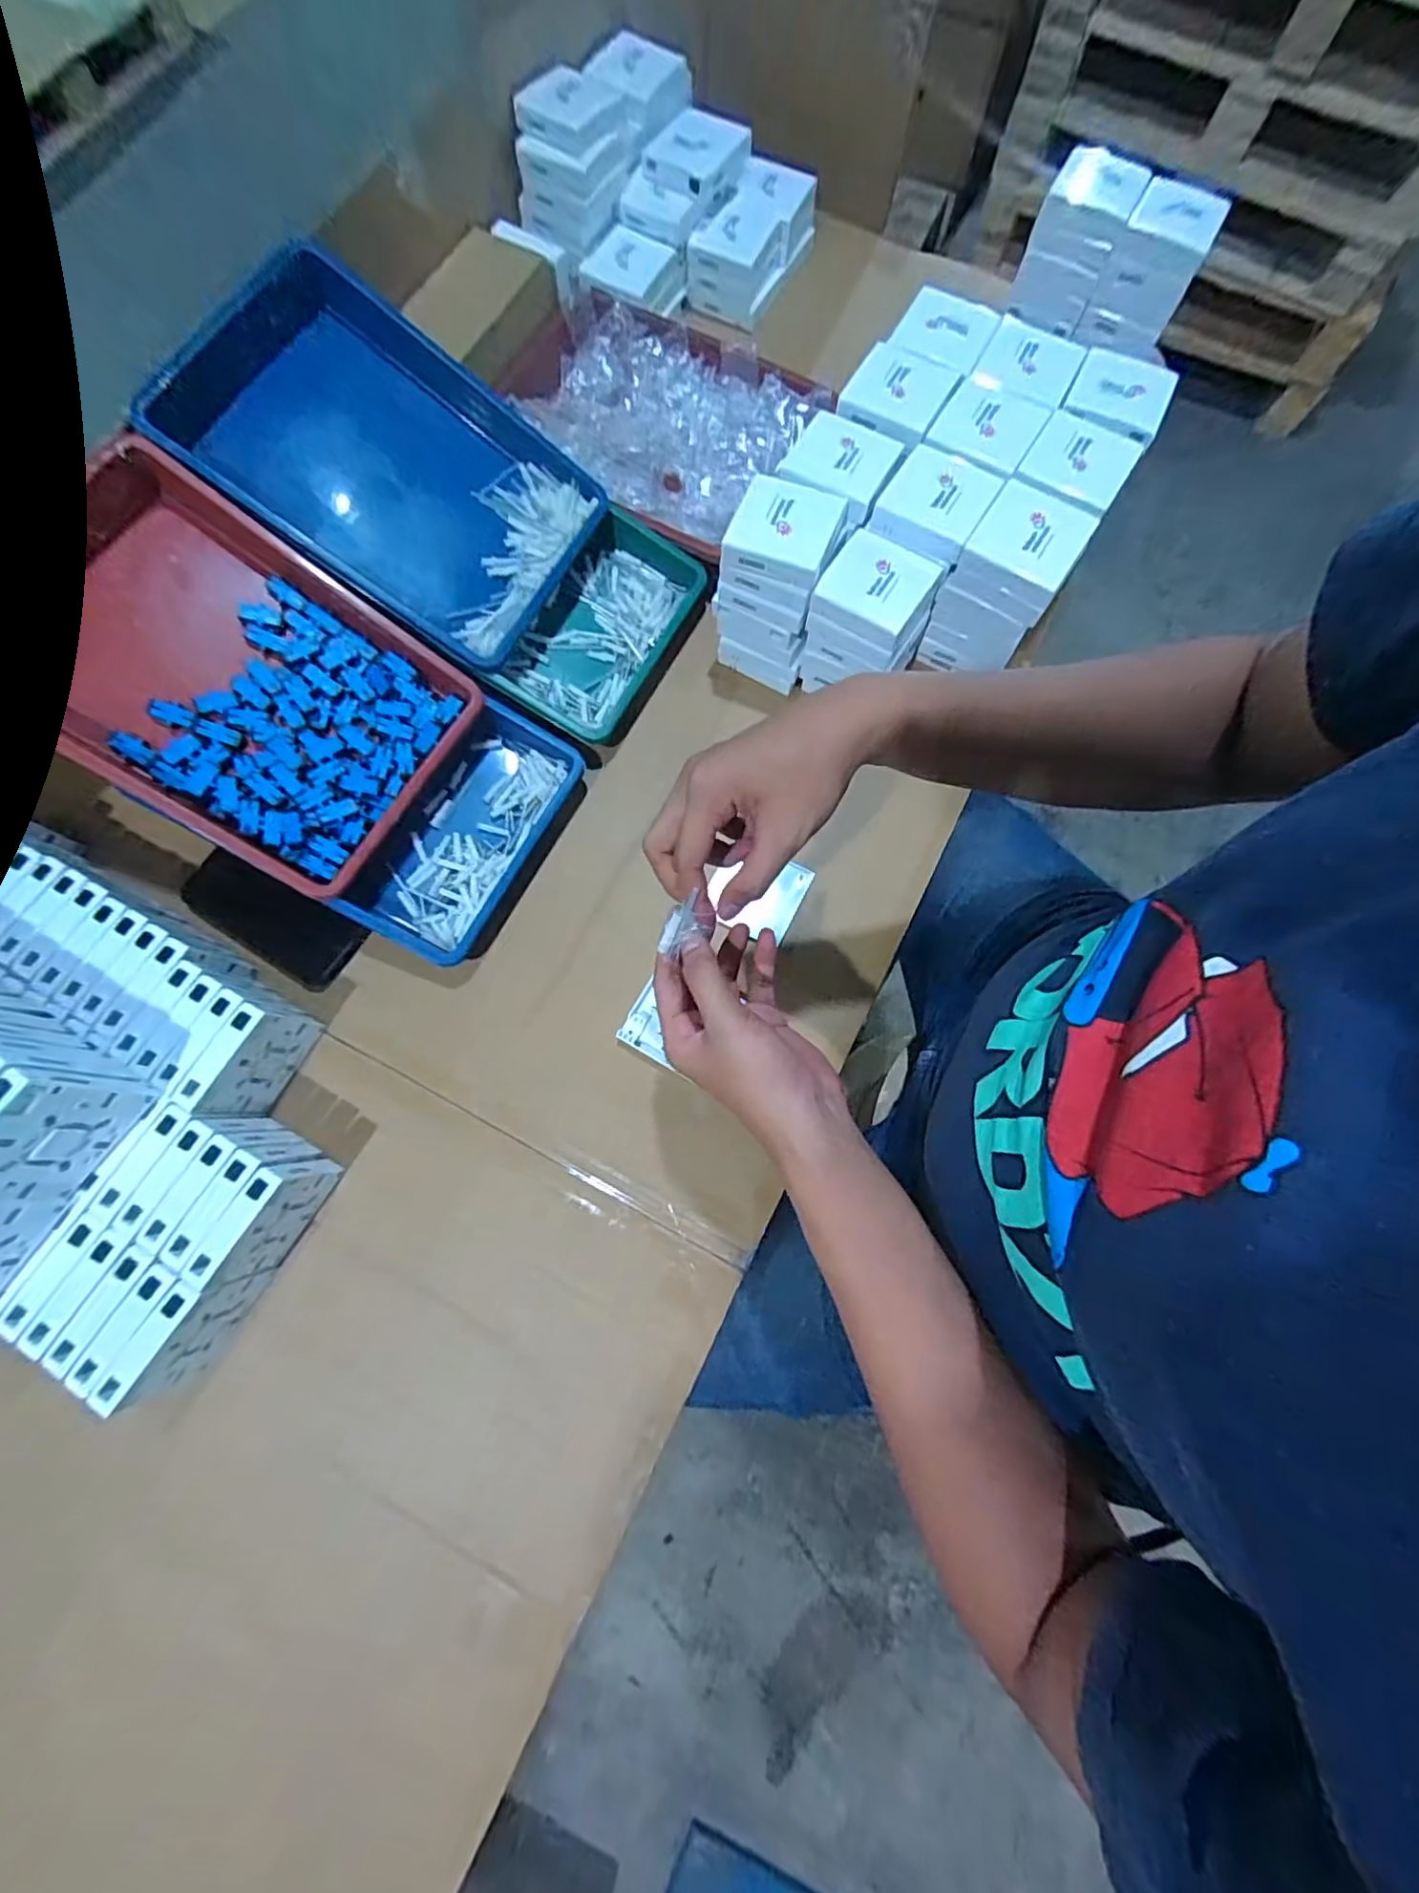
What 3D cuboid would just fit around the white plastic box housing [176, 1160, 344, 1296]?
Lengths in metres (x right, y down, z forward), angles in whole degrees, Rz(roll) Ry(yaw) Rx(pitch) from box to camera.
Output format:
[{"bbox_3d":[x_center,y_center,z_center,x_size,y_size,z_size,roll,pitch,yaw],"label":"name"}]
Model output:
[{"bbox_3d":[-0.337,0.208,0.471,0.024,0.080,0.089,31,77,6],"label":"white plastic box housing"}]

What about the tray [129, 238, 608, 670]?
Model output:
[{"bbox_3d":[-0.286,-0.435,0.560,0.323,0.054,0.243,32,78,-18],"label":"tray"}]

